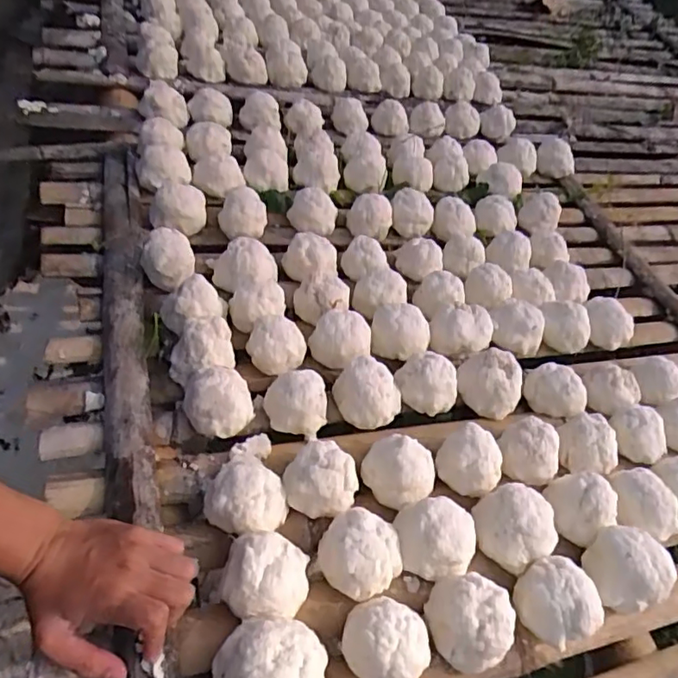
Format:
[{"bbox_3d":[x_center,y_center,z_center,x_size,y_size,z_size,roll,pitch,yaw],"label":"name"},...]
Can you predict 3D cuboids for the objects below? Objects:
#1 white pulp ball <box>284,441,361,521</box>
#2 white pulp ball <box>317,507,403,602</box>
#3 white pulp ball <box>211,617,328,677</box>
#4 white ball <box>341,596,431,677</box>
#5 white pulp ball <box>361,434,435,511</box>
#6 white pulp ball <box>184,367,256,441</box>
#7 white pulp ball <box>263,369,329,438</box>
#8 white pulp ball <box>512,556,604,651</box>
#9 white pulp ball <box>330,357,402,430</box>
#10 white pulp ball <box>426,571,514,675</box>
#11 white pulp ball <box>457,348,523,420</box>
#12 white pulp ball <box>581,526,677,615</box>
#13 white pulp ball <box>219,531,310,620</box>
[{"bbox_3d":[-0.017,0.142,0.560,0.063,0.059,0.062,6,49,-7],"label":"white pulp ball"},{"bbox_3d":[0.020,0.194,0.523,0.073,0.048,0.067,6,49,-7],"label":"white pulp ball"},{"bbox_3d":[-0.053,0.256,0.442,0.080,0.065,0.075,6,49,-7],"label":"white pulp ball"},{"bbox_3d":[0.040,0.253,0.478,0.072,0.054,0.066,30,48,11],"label":"white ball"},{"bbox_3d":[0.063,0.134,0.594,0.075,0.059,0.067,28,48,10],"label":"white pulp ball"},{"bbox_3d":[-0.127,0.066,0.600,0.068,0.057,0.071,-14,55,-26],"label":"white pulp ball"},{"bbox_3d":[-0.046,0.068,0.625,0.069,0.056,0.063,9,48,-8],"label":"white pulp ball"},{"bbox_3d":[0.203,0.248,0.536,0.065,0.060,0.069,6,49,-7],"label":"white pulp ball"},{"bbox_3d":[0.035,0.059,0.646,0.070,0.050,0.065,6,49,-7],"label":"white pulp ball"},{"bbox_3d":[0.114,0.251,0.507,0.075,0.062,0.064,36,50,17],"label":"white pulp ball"},{"bbox_3d":[0.186,0.051,0.697,0.079,0.060,0.065,34,49,14],"label":"white pulp ball"},{"bbox_3d":[0.283,0.230,0.569,0.071,0.079,0.071,6,49,-7],"label":"white pulp ball"},{"bbox_3d":[-0.063,0.204,0.490,0.072,0.051,0.066,6,49,-7],"label":"white pulp ball"}]

